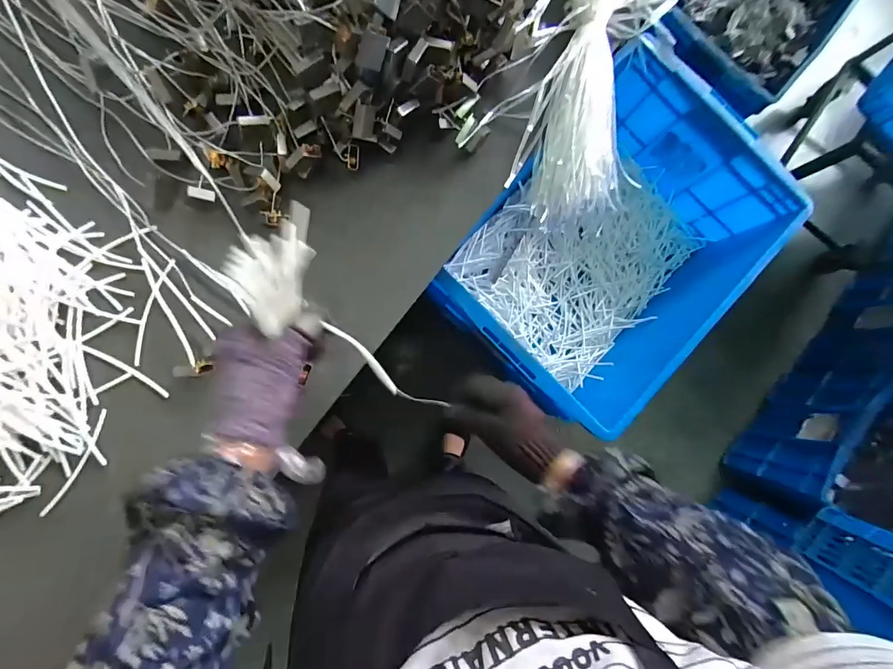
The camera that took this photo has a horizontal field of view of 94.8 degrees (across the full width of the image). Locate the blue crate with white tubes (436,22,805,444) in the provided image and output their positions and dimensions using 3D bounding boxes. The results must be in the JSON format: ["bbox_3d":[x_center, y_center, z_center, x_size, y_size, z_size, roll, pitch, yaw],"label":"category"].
[{"bbox_3d":[0.275,-0.151,0.752,0.398,0.241,0.546,40,84,-3],"label":"blue crate with white tubes"}]

